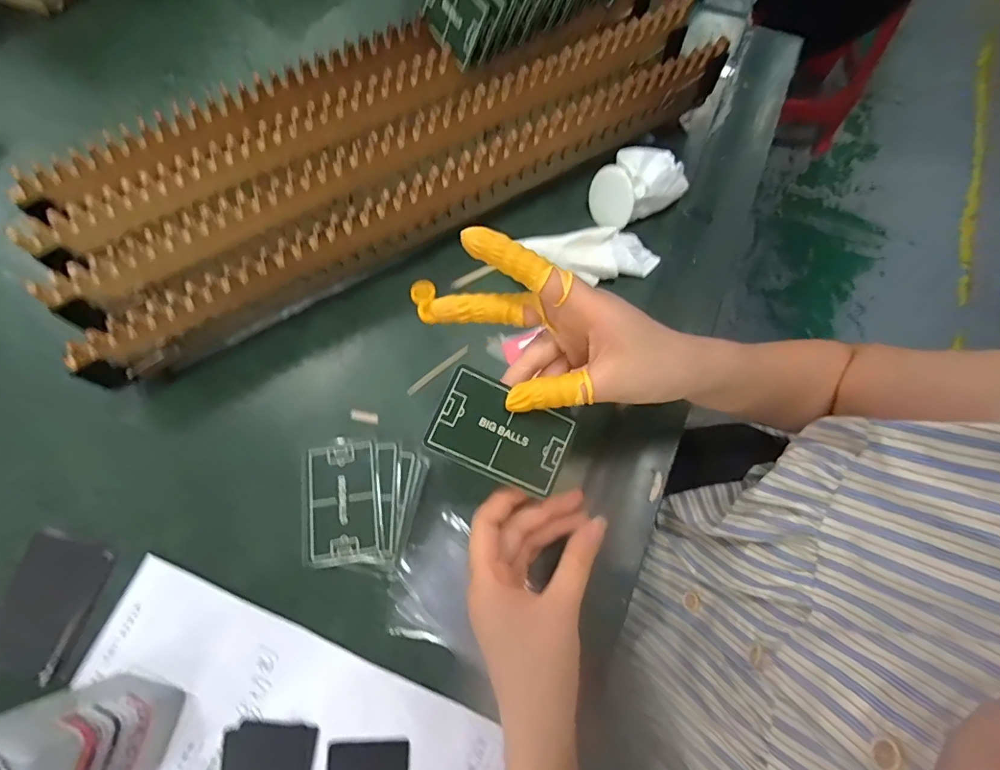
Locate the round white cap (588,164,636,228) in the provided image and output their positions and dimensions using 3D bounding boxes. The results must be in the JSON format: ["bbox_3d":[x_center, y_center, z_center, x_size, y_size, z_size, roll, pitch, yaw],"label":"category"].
[{"bbox_3d":[0.100,-0.168,0.423,0.009,0.048,0.049,-30,72,-34],"label":"round white cap"}]

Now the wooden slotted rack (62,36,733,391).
[{"bbox_3d":[-0.064,-0.165,0.402,0.558,0.085,0.064,-28,74,-9],"label":"wooden slotted rack"}]

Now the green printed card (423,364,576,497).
[{"bbox_3d":[0.002,0.029,0.282,0.082,0.004,0.052,27,81,-11],"label":"green printed card"}]

